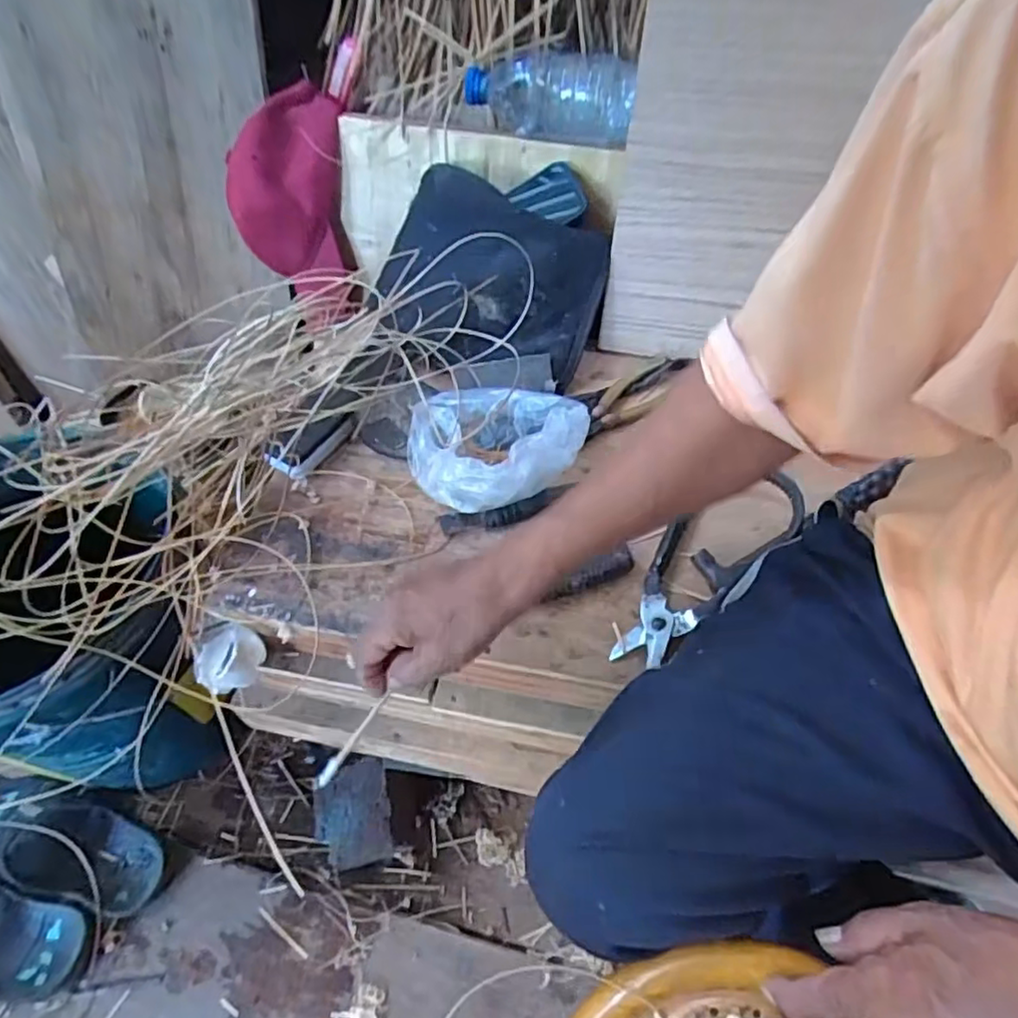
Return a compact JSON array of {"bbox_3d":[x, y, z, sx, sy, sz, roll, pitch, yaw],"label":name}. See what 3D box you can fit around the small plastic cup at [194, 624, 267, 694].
[{"bbox_3d":[-0.230,0.125,0.524,0.050,0.034,0.041,-17,54,-11],"label":"small plastic cup"}]

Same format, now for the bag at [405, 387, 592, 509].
[{"bbox_3d":[-0.010,-0.057,0.582,0.165,0.062,0.134,0,53,1],"label":"bag"}]

